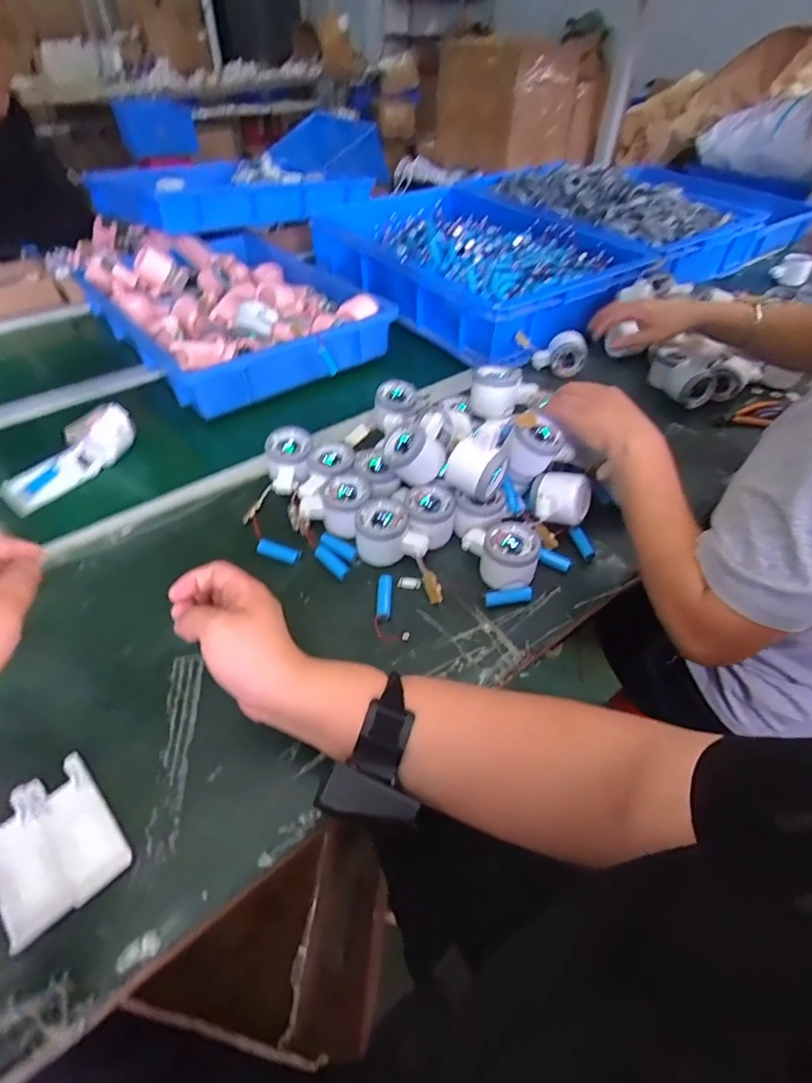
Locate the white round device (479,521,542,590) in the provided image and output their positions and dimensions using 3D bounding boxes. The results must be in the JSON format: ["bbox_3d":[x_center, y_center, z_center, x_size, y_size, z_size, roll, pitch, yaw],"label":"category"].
[{"bbox_3d":[0.111,0.017,0.564,0.057,0.056,0.062,1,47,-1],"label":"white round device"}]

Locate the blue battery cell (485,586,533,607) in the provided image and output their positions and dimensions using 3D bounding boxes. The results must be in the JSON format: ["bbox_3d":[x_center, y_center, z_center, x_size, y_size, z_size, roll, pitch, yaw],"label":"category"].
[{"bbox_3d":[0.109,0.058,0.553,0.051,0.016,0.014,-5,47,-6],"label":"blue battery cell"}]

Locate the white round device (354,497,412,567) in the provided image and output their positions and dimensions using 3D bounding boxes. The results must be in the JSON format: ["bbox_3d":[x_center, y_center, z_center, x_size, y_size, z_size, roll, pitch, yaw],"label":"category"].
[{"bbox_3d":[-0.029,-0.012,0.590,0.061,0.048,0.064,-7,48,-9],"label":"white round device"}]

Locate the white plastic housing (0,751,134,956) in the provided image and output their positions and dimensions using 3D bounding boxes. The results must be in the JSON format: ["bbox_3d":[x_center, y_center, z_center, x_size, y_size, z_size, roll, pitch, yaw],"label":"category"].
[{"bbox_3d":[-0.270,0.230,0.385,0.097,0.011,0.110,-35,57,-29],"label":"white plastic housing"}]

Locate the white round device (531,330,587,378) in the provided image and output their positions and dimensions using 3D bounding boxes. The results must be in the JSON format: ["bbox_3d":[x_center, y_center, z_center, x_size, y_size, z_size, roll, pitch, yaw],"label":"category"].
[{"bbox_3d":[0.265,-0.321,0.884,0.079,0.055,0.053,21,50,17],"label":"white round device"}]

